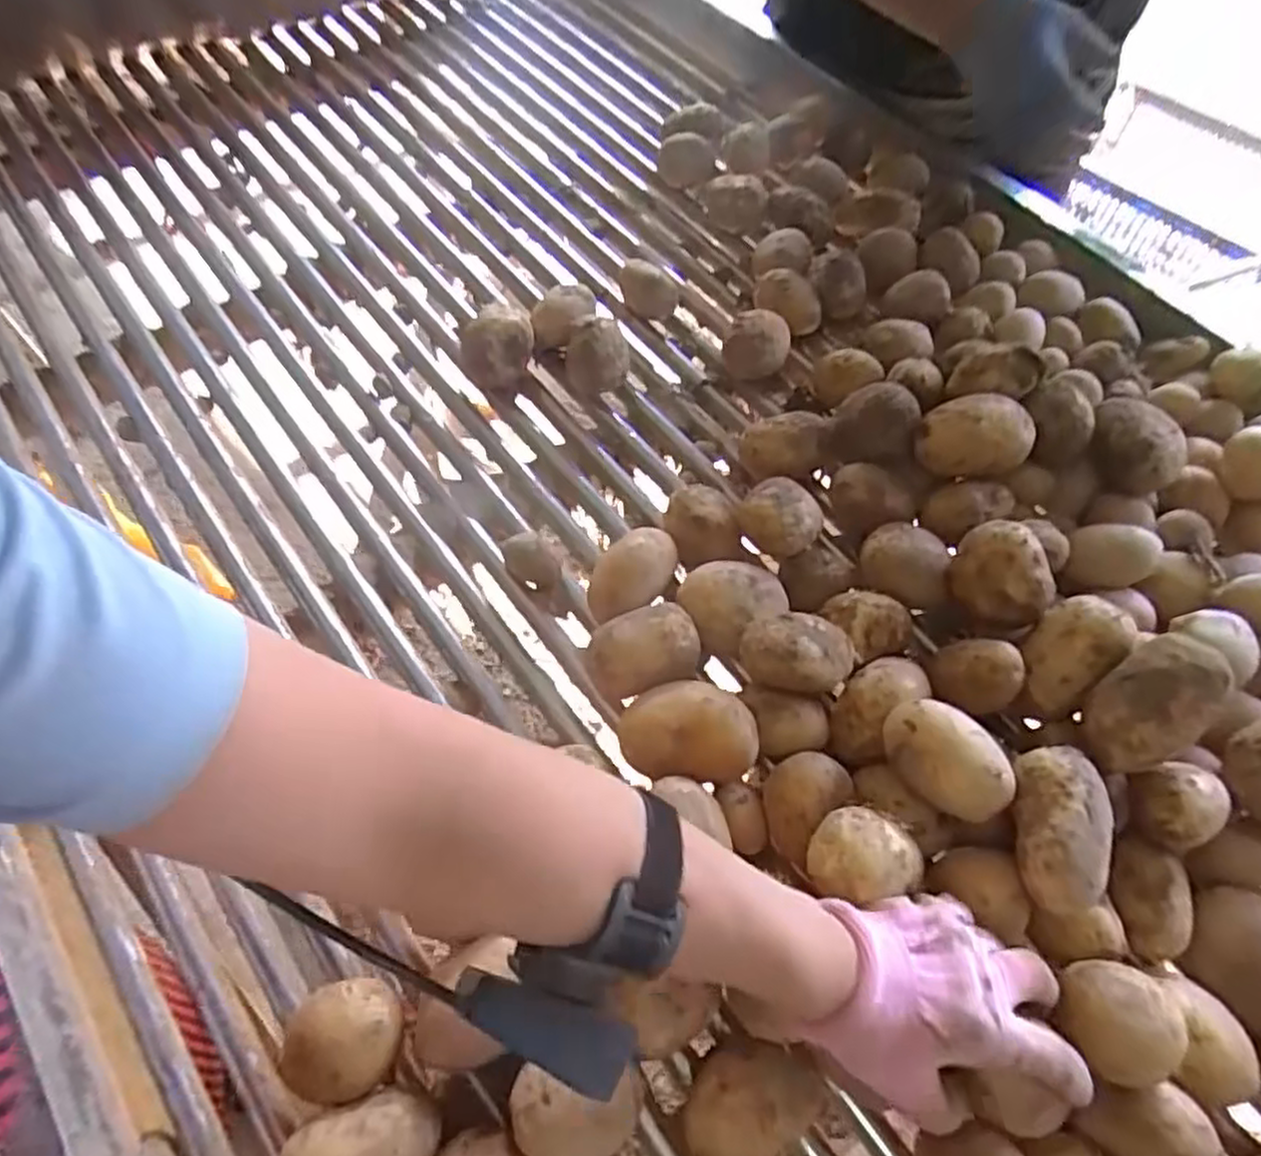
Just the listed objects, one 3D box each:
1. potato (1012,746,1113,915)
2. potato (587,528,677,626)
[{"bbox_3d":[0.231,0.134,0.408,0.043,0.031,0.082,15,59,9],"label":"potato"},{"bbox_3d":[0.002,-0.003,0.537,0.071,0.039,0.044,-37,65,-22],"label":"potato"}]

